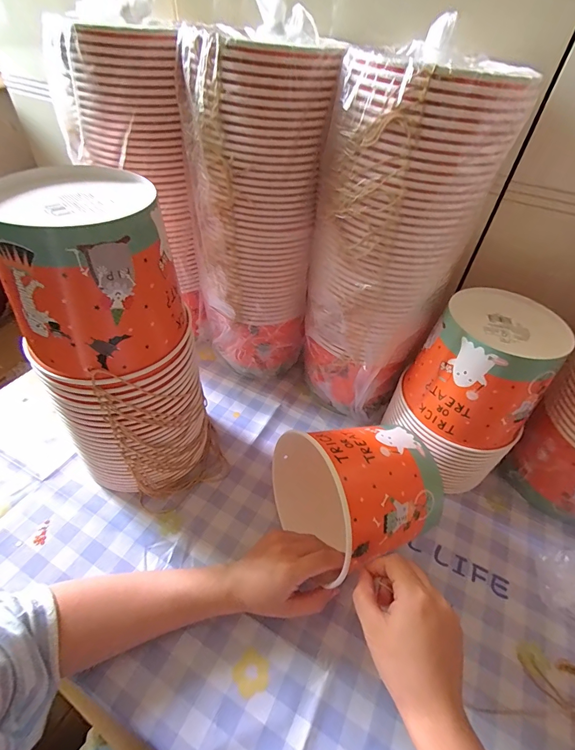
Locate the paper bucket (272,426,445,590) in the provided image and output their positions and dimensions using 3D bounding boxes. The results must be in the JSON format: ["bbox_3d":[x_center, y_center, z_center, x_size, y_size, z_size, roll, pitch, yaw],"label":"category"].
[{"bbox_3d":[0.075,0.122,0.412,0.142,0.162,0.155,-20,51,-22],"label":"paper bucket"}]

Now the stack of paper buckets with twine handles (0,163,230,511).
[{"bbox_3d":[-0.174,-0.015,0.397,0.151,0.333,0.159,-16,49,-19],"label":"stack of paper buckets with twine handles"}]

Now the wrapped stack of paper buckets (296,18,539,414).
[{"bbox_3d":[0.107,-0.121,0.435,0.134,0.393,0.135,-16,49,-19],"label":"wrapped stack of paper buckets"}]

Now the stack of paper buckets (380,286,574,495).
[{"bbox_3d":[0.230,0.025,0.467,0.138,0.224,0.153,-34,57,-32],"label":"stack of paper buckets"}]

